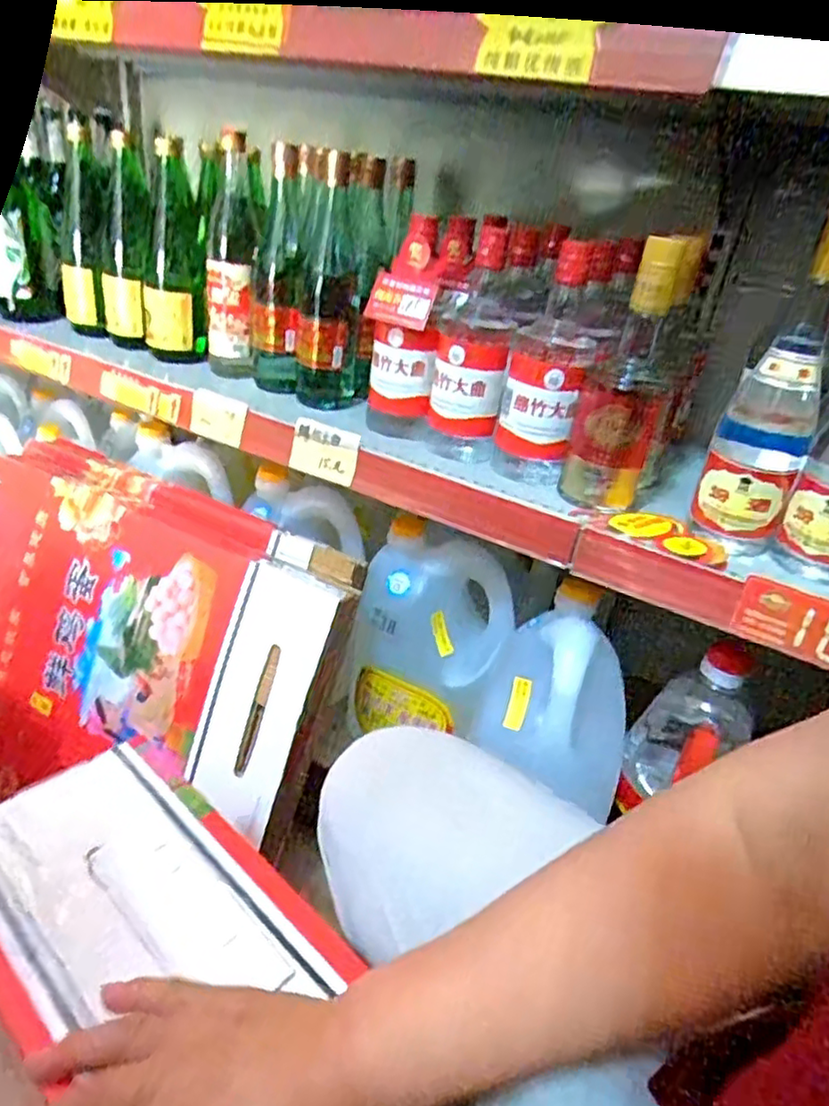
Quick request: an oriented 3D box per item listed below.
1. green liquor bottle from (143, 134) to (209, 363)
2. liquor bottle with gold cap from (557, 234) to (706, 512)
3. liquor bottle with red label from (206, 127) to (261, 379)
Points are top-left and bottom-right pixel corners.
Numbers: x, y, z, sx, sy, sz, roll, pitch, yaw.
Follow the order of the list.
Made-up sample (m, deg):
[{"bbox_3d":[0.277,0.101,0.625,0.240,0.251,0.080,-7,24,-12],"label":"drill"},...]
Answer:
[{"bbox_3d":[-0.292,-0.350,0.806,0.072,0.231,0.077,-5,33,-21],"label":"green liquor bottle"},{"bbox_3d":[0.191,-0.154,0.597,0.073,0.221,0.065,16,32,13],"label":"liquor bottle with gold cap"},{"bbox_3d":[-0.213,-0.335,0.782,0.063,0.249,0.061,0,32,-12],"label":"liquor bottle with red label"}]

